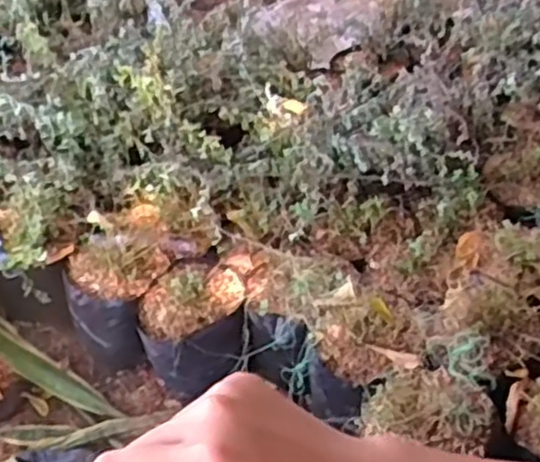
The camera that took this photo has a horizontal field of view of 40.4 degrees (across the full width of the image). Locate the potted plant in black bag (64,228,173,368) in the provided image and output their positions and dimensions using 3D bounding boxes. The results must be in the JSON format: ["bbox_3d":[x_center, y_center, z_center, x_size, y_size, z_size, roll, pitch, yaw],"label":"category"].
[{"bbox_3d":[-0.234,0.094,1.110,0.134,0.194,0.133,1,42,-1],"label":"potted plant in black bag"}]

